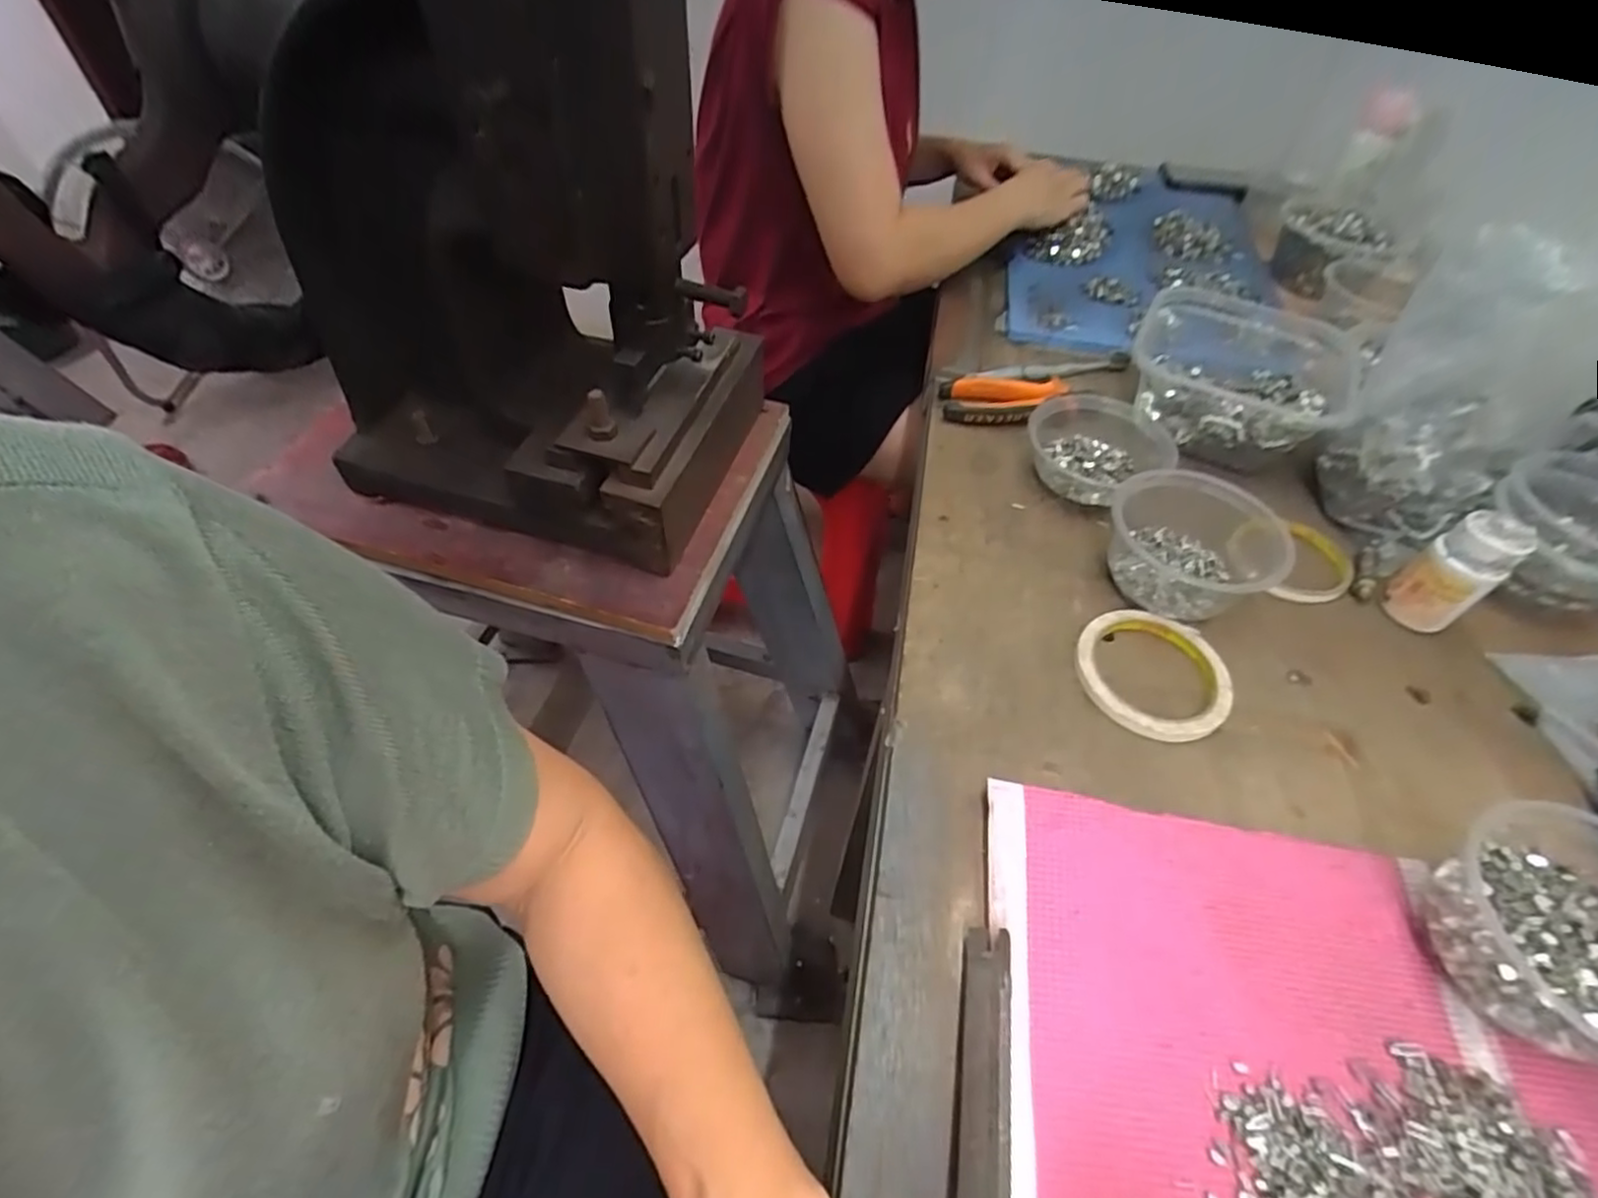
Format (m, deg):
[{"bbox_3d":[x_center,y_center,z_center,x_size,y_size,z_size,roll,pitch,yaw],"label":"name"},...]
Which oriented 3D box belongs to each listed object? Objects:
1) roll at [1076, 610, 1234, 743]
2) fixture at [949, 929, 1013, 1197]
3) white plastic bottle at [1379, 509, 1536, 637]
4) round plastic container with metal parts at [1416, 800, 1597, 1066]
[{"bbox_3d":[0.237,0.048,0.466,0.100,0.009,0.096,1,49,-1],"label":"roll"},{"bbox_3d":[0.079,0.220,0.301,0.026,0.016,0.165,9,50,5],"label":"fixture"},{"bbox_3d":[0.455,-0.017,0.487,0.045,0.081,0.043,-13,51,-13],"label":"white plastic bottle"},{"bbox_3d":[0.372,0.159,0.336,0.110,0.062,0.118,32,55,23],"label":"round plastic container with metal parts"}]

